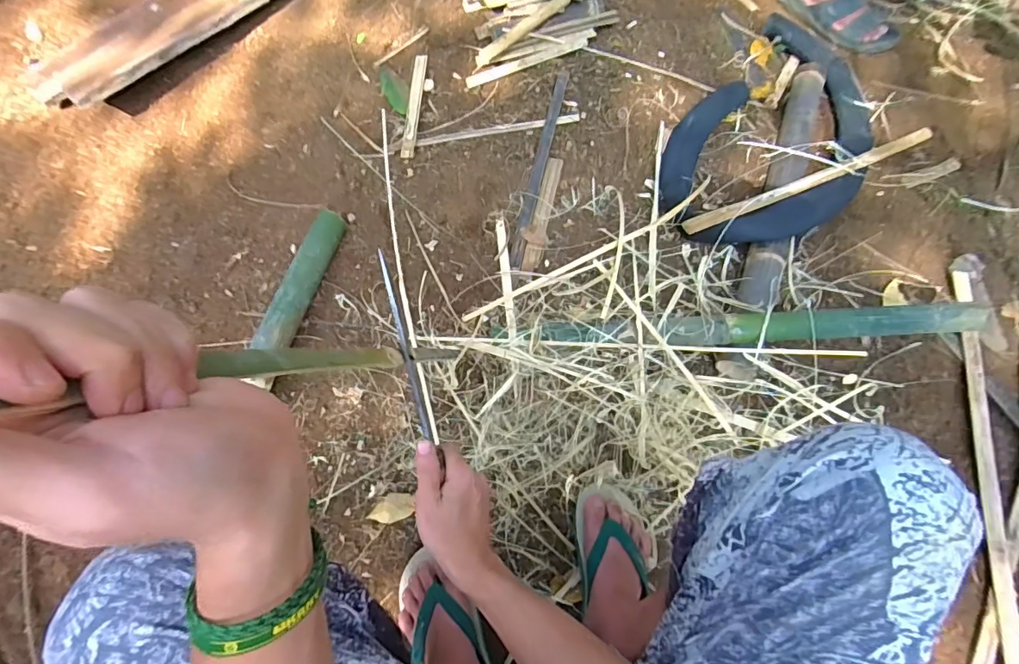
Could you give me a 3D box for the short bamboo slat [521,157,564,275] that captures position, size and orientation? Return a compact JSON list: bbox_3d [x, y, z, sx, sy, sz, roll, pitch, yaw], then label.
[{"bbox_3d":[0.062,-0.224,0.913,0.035,0.012,0.231,12,78,1],"label":"short bamboo slat"}]

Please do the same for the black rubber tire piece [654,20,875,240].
[{"bbox_3d":[0.539,-0.392,0.962,0.349,0.082,0.684,38,72,13],"label":"black rubber tire piece"}]

